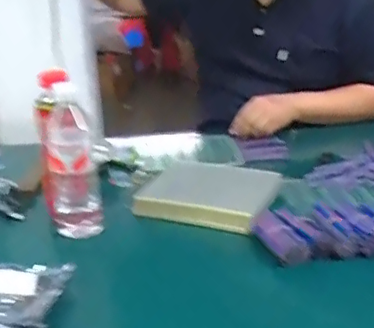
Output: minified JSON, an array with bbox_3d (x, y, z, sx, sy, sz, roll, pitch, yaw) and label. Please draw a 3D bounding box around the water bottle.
[{"bbox_3d":[-0.175,-0.007,0.839,0.077,0.231,0.079,-6,22,-10],"label":"water bottle"}]

